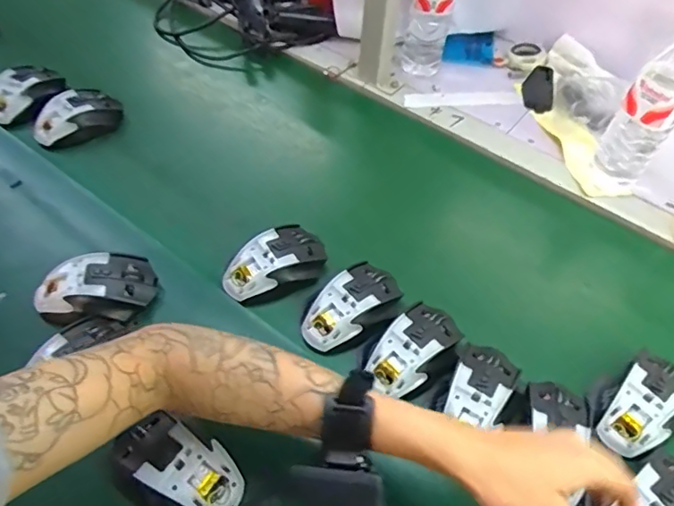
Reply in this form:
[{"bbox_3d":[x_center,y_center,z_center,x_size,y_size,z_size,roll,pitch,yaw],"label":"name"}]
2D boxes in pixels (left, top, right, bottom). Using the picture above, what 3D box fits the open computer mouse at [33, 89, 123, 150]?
[{"bbox_3d":[-0.366,-0.194,0.740,0.124,0.032,0.069,-31,61,-23],"label":"open computer mouse"}]

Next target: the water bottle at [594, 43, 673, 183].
[{"bbox_3d":[0.374,-0.167,0.635,0.064,0.224,0.057,33,59,20],"label":"water bottle"}]

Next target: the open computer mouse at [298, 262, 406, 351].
[{"bbox_3d":[0.018,0.058,0.557,0.114,0.032,0.070,-36,62,-25],"label":"open computer mouse"}]

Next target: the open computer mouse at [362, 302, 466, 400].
[{"bbox_3d":[0.077,0.096,0.529,0.111,0.033,0.074,-35,62,-25],"label":"open computer mouse"}]

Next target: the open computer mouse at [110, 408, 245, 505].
[{"bbox_3d":[-0.136,0.180,0.436,0.107,0.030,0.072,32,58,19],"label":"open computer mouse"}]

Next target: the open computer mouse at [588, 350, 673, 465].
[{"bbox_3d":[0.293,0.146,0.507,0.103,0.029,0.070,-27,59,-21],"label":"open computer mouse"}]

